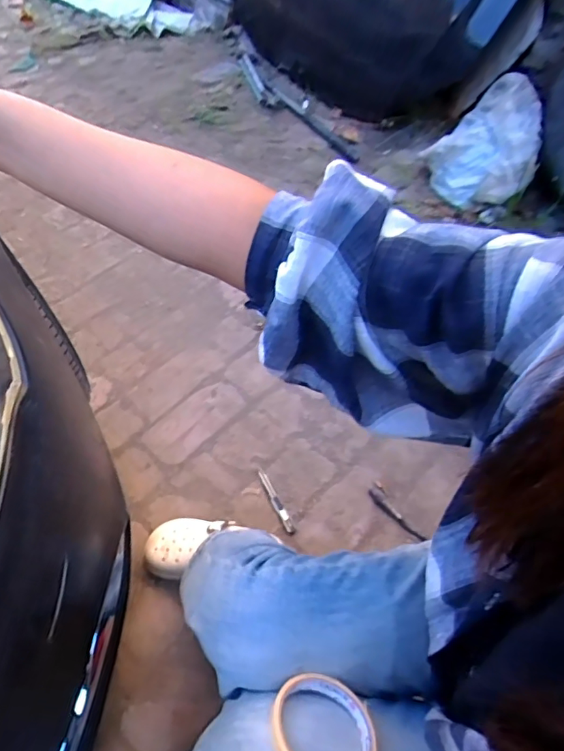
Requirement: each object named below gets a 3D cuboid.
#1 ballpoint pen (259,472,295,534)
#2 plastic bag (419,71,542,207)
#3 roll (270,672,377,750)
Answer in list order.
[{"bbox_3d":[-0.012,0.251,0.968,0.017,0.010,0.137,-24,62,-20],"label":"ballpoint pen"},{"bbox_3d":[0.578,-0.665,1.402,0.243,0.238,0.336,-4,57,-5],"label":"plastic bag"},{"bbox_3d":[0.034,0.294,0.401,0.087,0.016,0.088,15,26,-7],"label":"roll"}]

